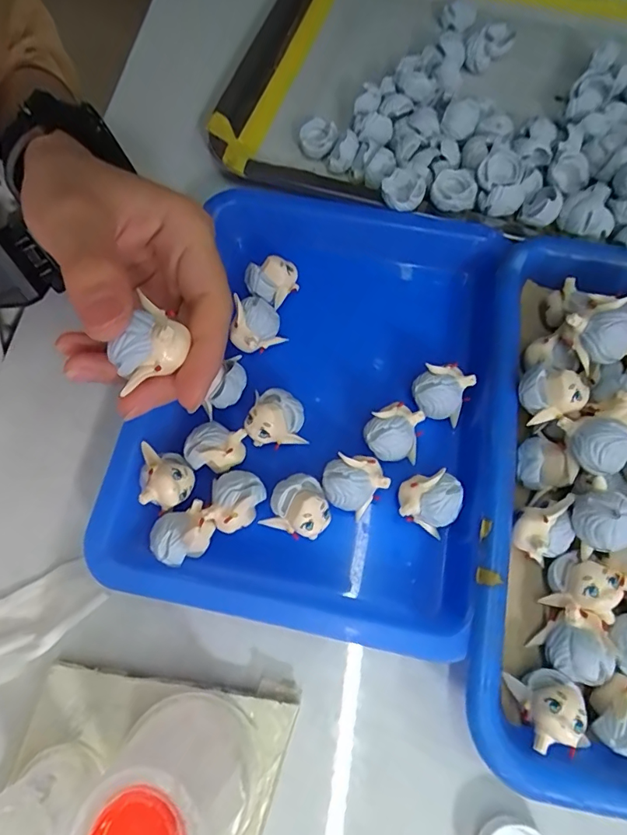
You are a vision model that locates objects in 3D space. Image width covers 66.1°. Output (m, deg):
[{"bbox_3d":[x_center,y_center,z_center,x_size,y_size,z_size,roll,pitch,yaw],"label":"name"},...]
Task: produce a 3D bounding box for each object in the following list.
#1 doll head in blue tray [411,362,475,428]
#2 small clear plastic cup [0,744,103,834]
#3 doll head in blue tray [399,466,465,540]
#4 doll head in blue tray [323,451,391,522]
[{"bbox_3d":[0.063,-0.013,0.238,0.029,0.021,0.025,22,70,9],"label":"doll head in blue tray"},{"bbox_3d":[-0.100,0.142,0.175,0.031,0.033,0.031,0,69,1],"label":"small clear plastic cup"},{"bbox_3d":[0.053,0.037,0.219,0.027,0.024,0.023,25,71,10],"label":"doll head in blue tray"},{"bbox_3d":[0.018,0.029,0.222,0.028,0.021,0.025,41,74,15],"label":"doll head in blue tray"}]

